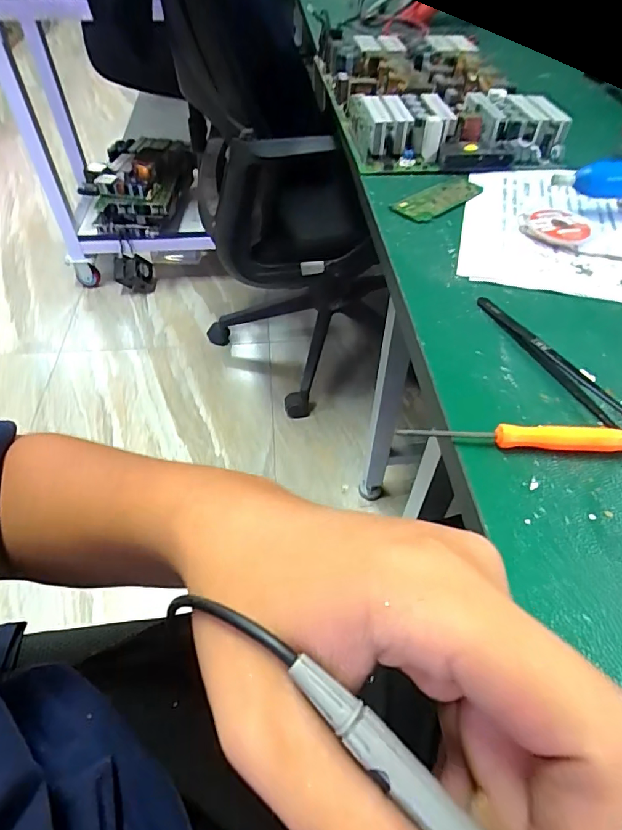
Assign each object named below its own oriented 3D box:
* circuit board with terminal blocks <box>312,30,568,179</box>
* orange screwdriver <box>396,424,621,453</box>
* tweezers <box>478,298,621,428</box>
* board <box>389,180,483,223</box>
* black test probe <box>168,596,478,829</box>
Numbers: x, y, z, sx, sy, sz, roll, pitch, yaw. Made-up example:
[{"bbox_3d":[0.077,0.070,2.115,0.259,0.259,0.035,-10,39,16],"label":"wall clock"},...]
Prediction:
[{"bbox_3d":[0.126,-0.360,0.532,0.199,0.038,0.338,-5,49,-2],"label":"circuit board with terminal blocks"},{"bbox_3d":[0.105,0.012,0.231,0.123,0.015,0.008,3,49,2],"label":"orange screwdriver"},{"bbox_3d":[0.136,-0.036,0.277,0.018,0.008,0.115,-20,52,-17],"label":"tweezers"},{"bbox_3d":[0.108,-0.182,0.401,0.090,0.004,0.034,-31,54,-23],"label":"board"},{"bbox_3d":[0.028,0.087,0.096,0.148,0.007,0.014,42,61,14],"label":"black test probe"}]

